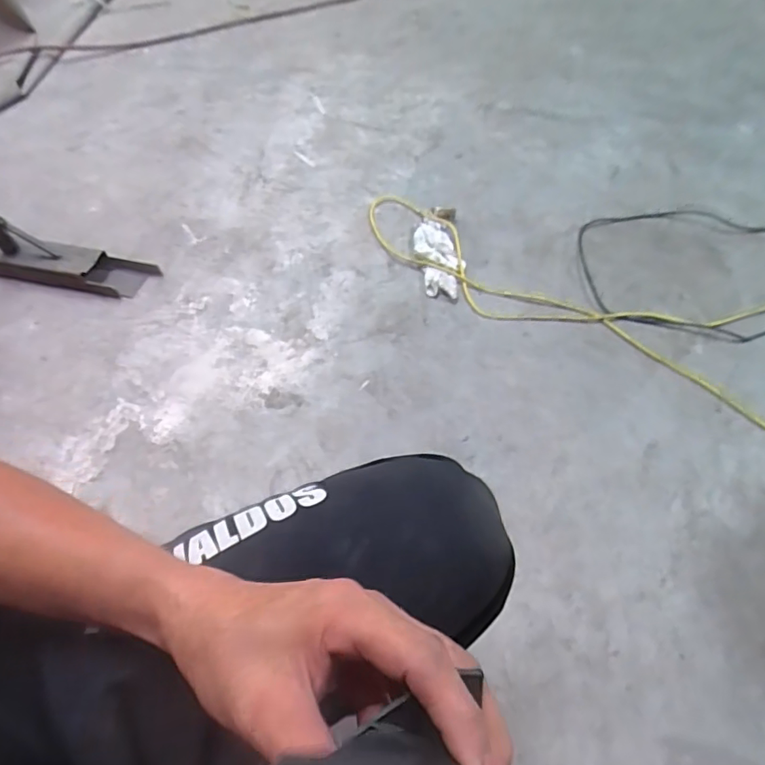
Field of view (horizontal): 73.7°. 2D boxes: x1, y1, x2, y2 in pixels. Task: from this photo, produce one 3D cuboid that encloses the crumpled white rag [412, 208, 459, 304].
[{"bbox_3d":[0.108,-0.262,1.038,0.086,0.030,0.223,-1,57,3],"label":"crumpled white rag"}]

